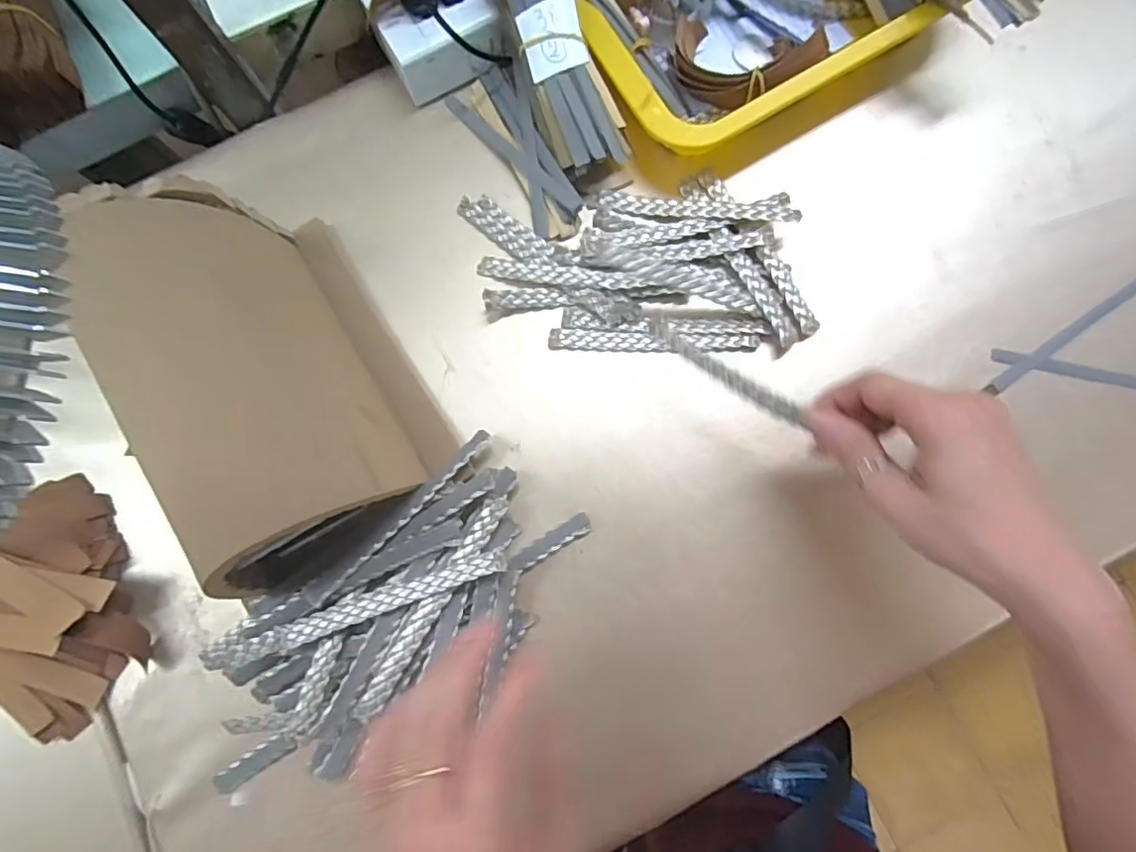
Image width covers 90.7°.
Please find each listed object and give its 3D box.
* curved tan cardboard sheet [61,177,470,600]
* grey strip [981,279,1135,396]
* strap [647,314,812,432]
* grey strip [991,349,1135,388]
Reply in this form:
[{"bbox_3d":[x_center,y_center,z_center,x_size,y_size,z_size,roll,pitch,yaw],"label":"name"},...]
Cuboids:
[{"bbox_3d":[-0.169,-0.026,0.312,0.145,0.116,0.191,-37,81,-4],"label":"curved tan cardboard sheet"},{"bbox_3d":[0.319,-0.059,0.357,0.133,0.004,0.009,-35,83,-4],"label":"grey strip"},{"bbox_3d":[0.085,-0.030,0.306,0.099,0.007,0.010,38,84,16],"label":"strap"},{"bbox_3d":[0.337,-0.031,0.353,0.131,0.005,0.011,12,69,5],"label":"grey strip"}]

